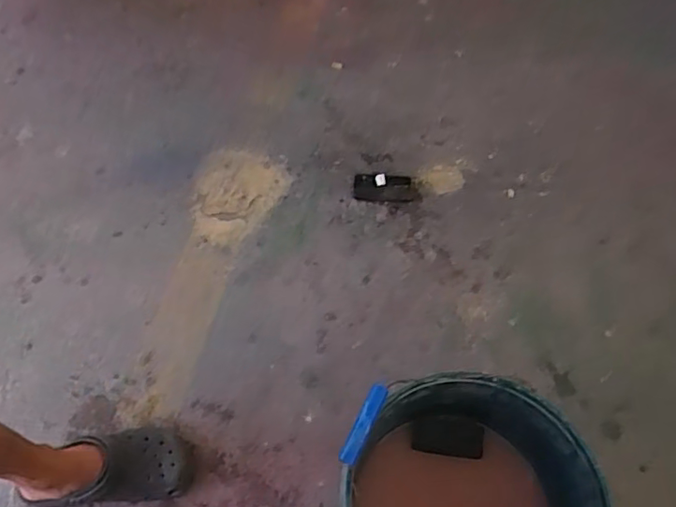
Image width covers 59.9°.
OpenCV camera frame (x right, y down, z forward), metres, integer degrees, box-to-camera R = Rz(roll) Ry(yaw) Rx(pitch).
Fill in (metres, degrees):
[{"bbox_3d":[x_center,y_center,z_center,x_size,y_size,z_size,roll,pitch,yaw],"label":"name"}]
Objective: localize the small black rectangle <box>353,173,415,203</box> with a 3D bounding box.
[{"bbox_3d":[0.100,-0.143,1.284,0.131,0.018,0.065,3,55,3],"label":"small black rectangle"}]

